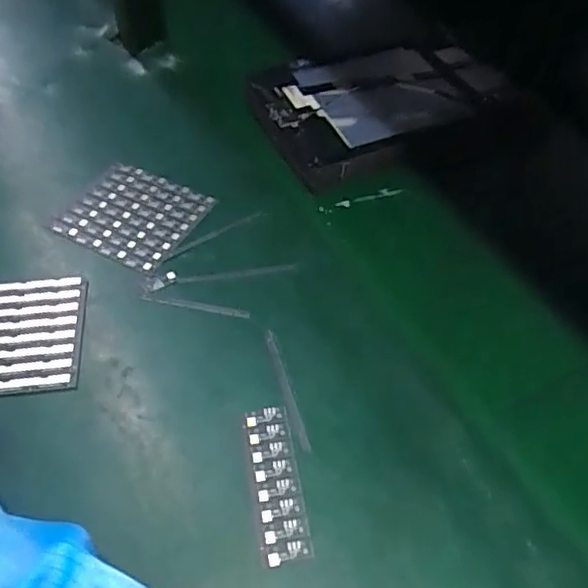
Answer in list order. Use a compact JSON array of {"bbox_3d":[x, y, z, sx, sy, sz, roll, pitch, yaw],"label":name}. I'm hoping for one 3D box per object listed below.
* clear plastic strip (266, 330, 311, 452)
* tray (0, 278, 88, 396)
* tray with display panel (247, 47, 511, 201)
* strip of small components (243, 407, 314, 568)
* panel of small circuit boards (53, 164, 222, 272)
[{"bbox_3d":[-0.005,0.062,0.403,0.006,0.008,0.087,-15,51,-9],"label":"clear plastic strip"},{"bbox_3d":[-0.205,0.028,0.429,0.109,0.009,0.094,-7,51,-2],"label":"tray"},{"bbox_3d":[0.086,-0.186,0.590,0.229,0.036,0.165,-17,52,-10],"label":"tray with display panel"},{"bbox_3d":[-0.011,0.112,0.364,0.028,0.005,0.092,-10,51,-5],"label":"strip of small components"},{"bbox_3d":[-0.135,-0.068,0.507,0.109,0.008,0.089,21,55,19],"label":"panel of small circuit boards"}]

